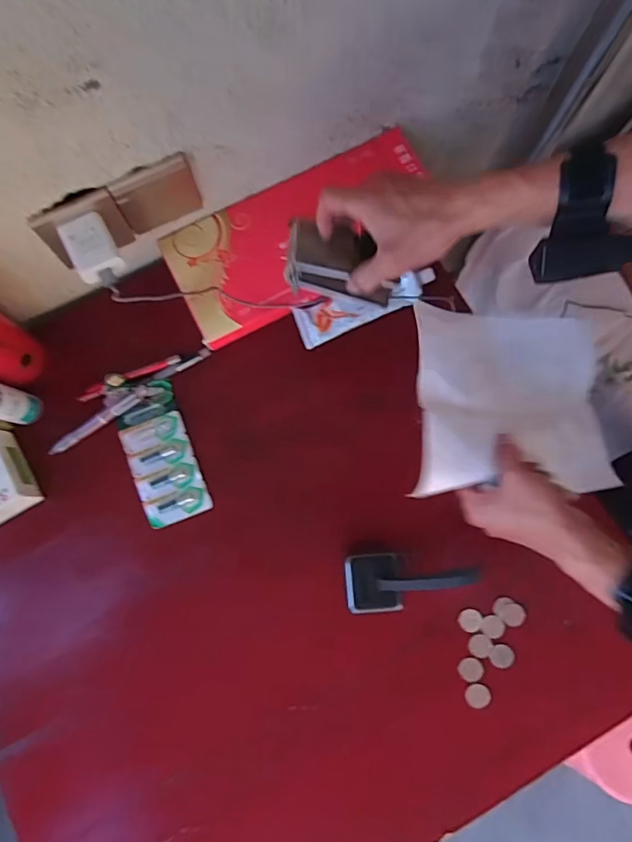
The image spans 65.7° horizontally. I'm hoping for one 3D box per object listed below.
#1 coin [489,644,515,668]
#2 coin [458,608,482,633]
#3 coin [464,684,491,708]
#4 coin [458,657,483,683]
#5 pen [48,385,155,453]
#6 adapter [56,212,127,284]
[{"bbox_3d":[0.207,0.262,0.544,0.027,0.004,0.025,0,79,0],"label":"coin"},{"bbox_3d":[0.175,0.227,0.556,0.026,0.004,0.024,6,72,11],"label":"coin"},{"bbox_3d":[0.178,0.303,0.537,0.026,0.004,0.024,6,79,2],"label":"coin"},{"bbox_3d":[0.173,0.277,0.545,0.027,0.004,0.024,4,76,14],"label":"coin"},{"bbox_3d":[-0.258,-0.002,0.588,0.137,0.012,0.017,-33,81,-6],"label":"pen"},{"bbox_3d":[-0.233,-0.179,0.506,0.047,0.029,0.064,-27,80,-5],"label":"adapter"}]

